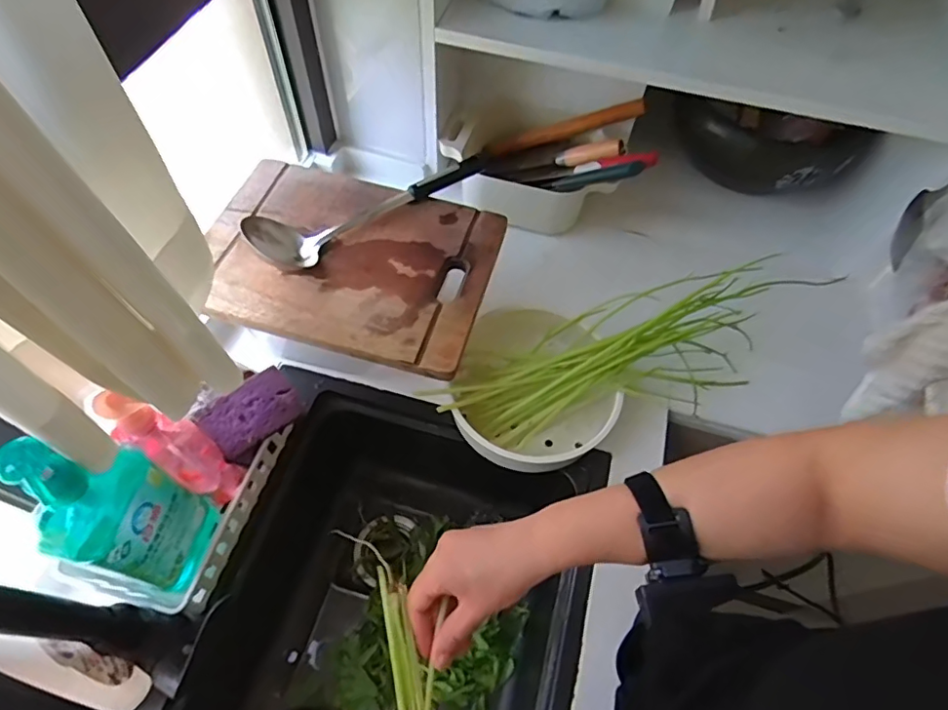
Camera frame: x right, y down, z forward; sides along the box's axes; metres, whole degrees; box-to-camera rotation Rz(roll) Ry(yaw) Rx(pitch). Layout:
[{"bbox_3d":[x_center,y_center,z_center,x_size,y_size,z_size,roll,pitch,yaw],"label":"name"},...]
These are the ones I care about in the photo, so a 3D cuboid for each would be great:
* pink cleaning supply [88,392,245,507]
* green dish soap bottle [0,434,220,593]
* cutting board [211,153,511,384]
[{"bbox_3d":[-0.300,0.092,0.550,0.060,0.222,0.054,31,62,15],"label":"pink cleaning supply"},{"bbox_3d":[-0.314,0.145,0.493,0.053,0.278,0.091,18,59,8],"label":"green dish soap bottle"},{"bbox_3d":[-0.157,-0.124,0.680,0.351,0.015,0.254,15,59,6],"label":"cutting board"}]

